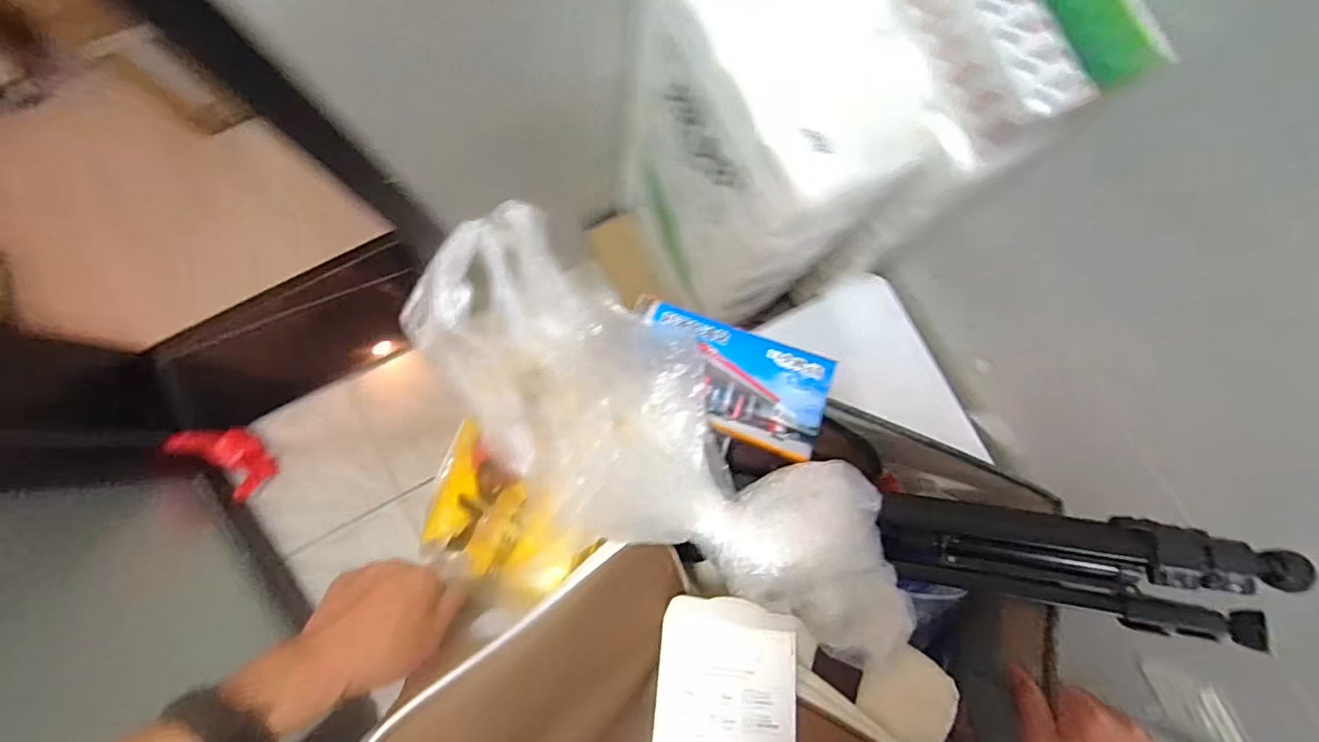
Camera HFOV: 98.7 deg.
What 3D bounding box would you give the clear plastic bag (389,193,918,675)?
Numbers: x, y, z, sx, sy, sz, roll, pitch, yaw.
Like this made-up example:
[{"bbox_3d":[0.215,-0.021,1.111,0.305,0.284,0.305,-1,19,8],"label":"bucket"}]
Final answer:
[{"bbox_3d":[0.017,0.063,0.403,0.411,0.086,0.135,39,83,-14],"label":"clear plastic bag"}]

